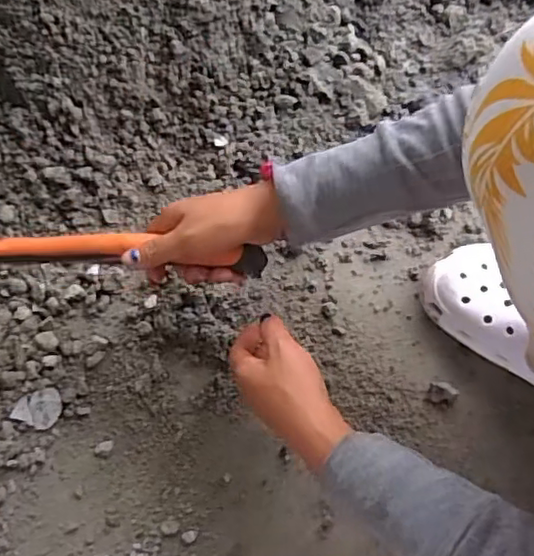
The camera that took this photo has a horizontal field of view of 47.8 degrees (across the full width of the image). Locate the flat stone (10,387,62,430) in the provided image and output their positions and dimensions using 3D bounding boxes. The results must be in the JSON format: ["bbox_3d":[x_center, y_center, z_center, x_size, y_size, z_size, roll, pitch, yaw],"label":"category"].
[{"bbox_3d":[-0.204,0.116,0.544,0.036,0.008,0.036,0,71,-1],"label":"flat stone"}]

